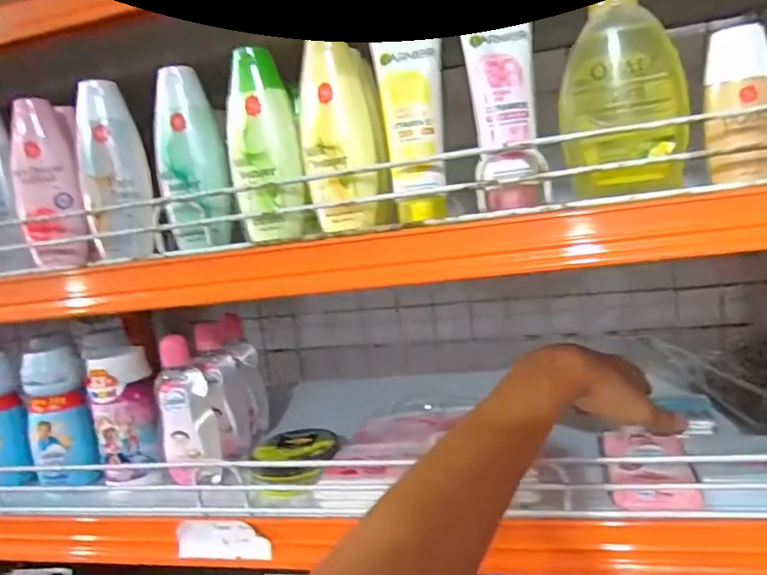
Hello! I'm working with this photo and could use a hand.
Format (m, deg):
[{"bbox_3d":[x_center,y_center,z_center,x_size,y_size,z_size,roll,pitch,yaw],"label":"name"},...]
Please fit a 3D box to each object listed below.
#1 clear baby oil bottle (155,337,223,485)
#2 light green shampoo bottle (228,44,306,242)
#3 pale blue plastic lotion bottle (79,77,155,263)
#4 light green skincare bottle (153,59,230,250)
[{"bbox_3d":[-0.167,0.105,0.487,0.047,0.127,0.040,-10,8,-19],"label":"clear baby oil bottle"},{"bbox_3d":[-0.082,-0.099,0.396,0.044,0.128,0.036,-9,8,-14],"label":"light green shampoo bottle"},{"bbox_3d":[-0.197,-0.086,0.417,0.043,0.125,0.041,-11,8,-23],"label":"pale blue plastic lotion bottle"},{"bbox_3d":[-0.139,-0.095,0.414,0.044,0.126,0.040,-10,8,-19],"label":"light green skincare bottle"}]

